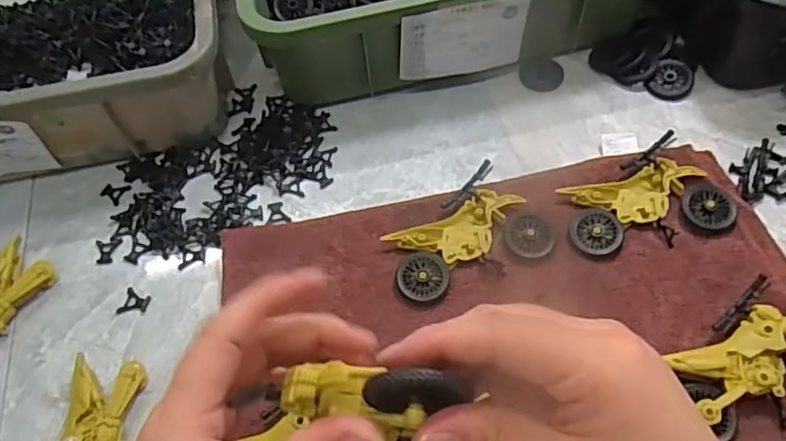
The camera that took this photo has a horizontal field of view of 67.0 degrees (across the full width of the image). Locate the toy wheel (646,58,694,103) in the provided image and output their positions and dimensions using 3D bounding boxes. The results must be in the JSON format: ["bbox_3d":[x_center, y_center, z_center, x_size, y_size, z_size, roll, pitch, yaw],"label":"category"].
[{"bbox_3d":[0.240,-0.120,0.511,0.034,0.008,0.037,33,90,14],"label":"toy wheel"}]

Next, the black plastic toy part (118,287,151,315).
[{"bbox_3d":[-0.189,0.060,0.434,0.019,0.004,0.020,9,59,10],"label":"black plastic toy part"}]

